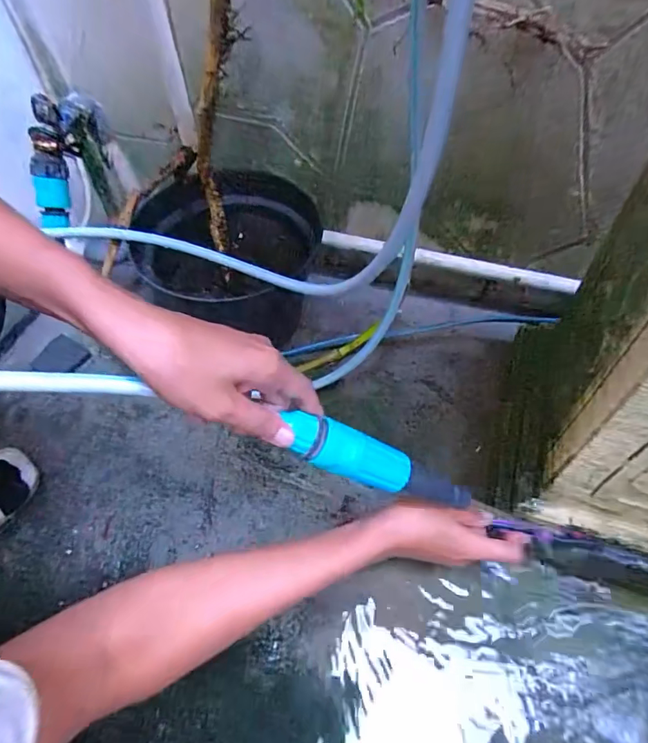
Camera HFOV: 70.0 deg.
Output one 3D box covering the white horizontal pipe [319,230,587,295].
[{"bbox_3d":[0.164,-0.152,0.635,0.340,0.026,0.024,15,58,11],"label":"white horizontal pipe"}]

